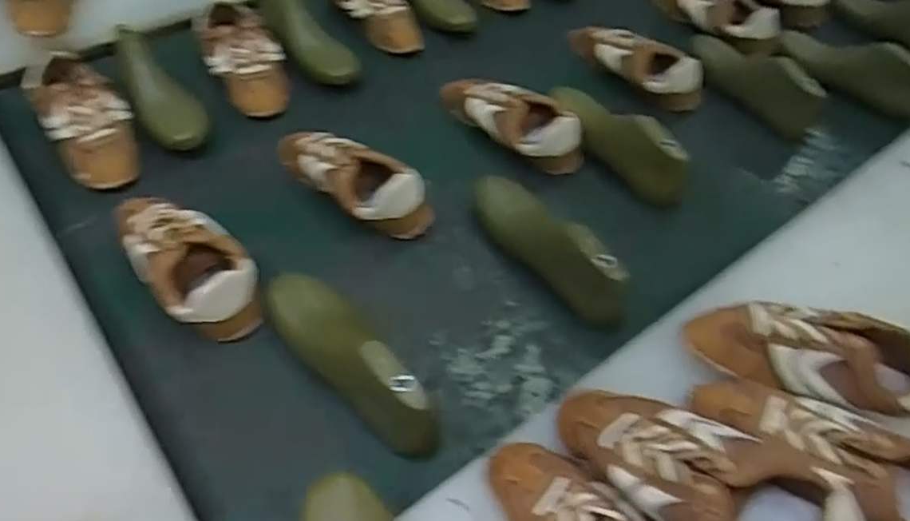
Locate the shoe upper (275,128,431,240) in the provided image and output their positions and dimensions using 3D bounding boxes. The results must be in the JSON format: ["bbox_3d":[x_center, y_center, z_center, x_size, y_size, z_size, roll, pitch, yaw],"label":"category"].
[{"bbox_3d":[-0.129,-0.113,0.782,0.232,0.060,0.093,37,58,22],"label":"shoe upper"}]

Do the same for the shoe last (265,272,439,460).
[{"bbox_3d":[-0.106,0.092,0.613,0.061,0.103,0.252,-30,59,-24],"label":"shoe last"}]

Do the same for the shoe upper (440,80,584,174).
[{"bbox_3d":[0.068,-0.195,0.872,0.238,0.065,0.089,34,57,21],"label":"shoe upper"}]

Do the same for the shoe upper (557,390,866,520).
[{"bbox_3d":[0.173,0.162,0.475,0.227,0.075,0.093,21,52,34],"label":"shoe upper"}]

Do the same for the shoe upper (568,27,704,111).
[{"bbox_3d":[0.266,-0.307,0.981,0.245,0.067,0.083,36,58,22],"label":"shoe upper"}]

